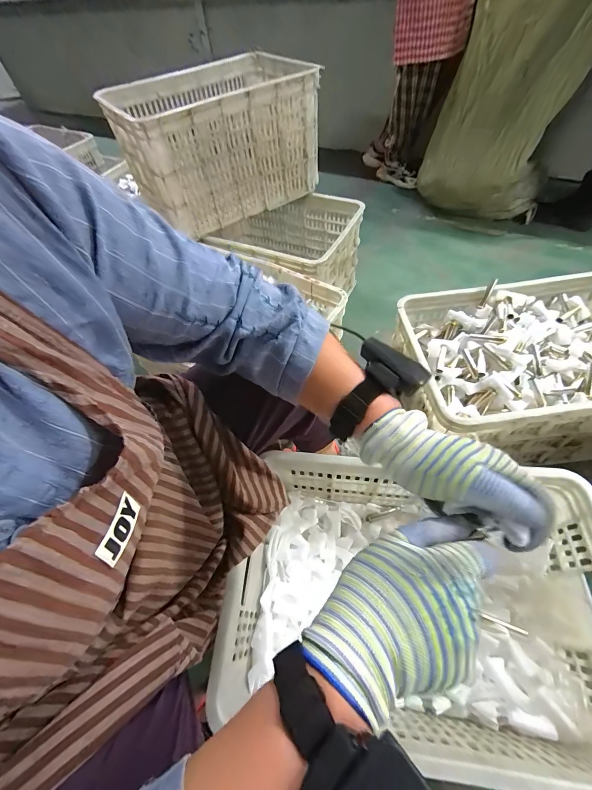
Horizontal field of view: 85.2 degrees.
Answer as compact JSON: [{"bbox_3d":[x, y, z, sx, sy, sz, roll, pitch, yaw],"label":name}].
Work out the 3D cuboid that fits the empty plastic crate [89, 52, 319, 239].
[{"bbox_3d":[-0.225,-0.739,0.962,0.506,0.280,0.337,-33,60,-16],"label":"empty plastic crate"}]

